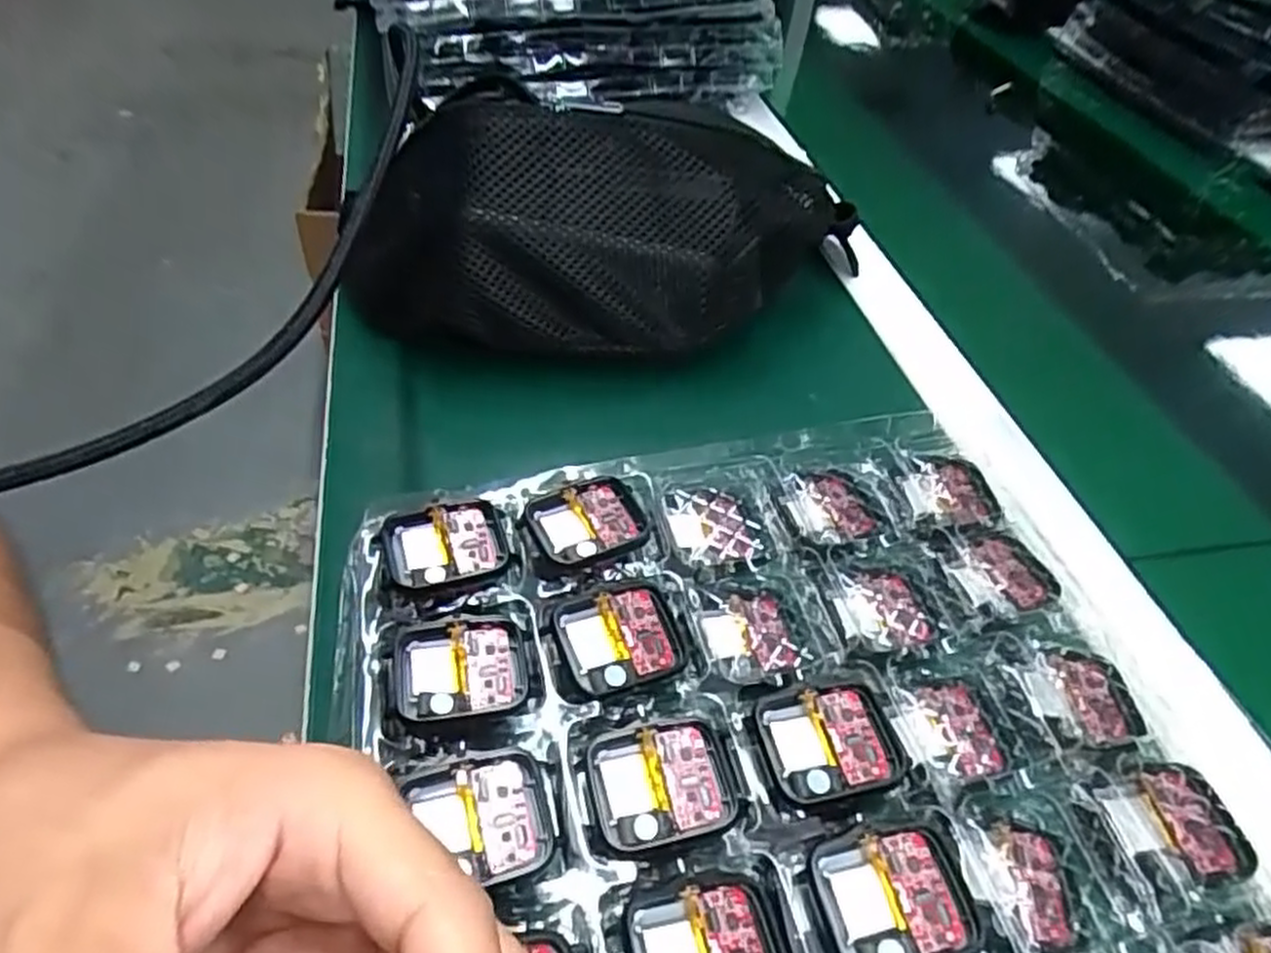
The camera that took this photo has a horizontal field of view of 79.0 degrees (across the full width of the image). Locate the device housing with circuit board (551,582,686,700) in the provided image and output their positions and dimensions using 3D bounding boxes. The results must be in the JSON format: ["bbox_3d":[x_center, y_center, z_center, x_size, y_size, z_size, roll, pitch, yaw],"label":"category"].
[{"bbox_3d":[-0.005,0.056,0.268,0.043,0.005,0.038,-11,50,-16],"label":"device housing with circuit board"}]

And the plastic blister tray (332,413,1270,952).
[{"bbox_3d":[0.059,0.095,0.251,0.275,0.029,0.264,-10,50,-16],"label":"plastic blister tray"}]

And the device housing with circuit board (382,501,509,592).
[{"bbox_3d":[-0.070,0.026,0.287,0.043,0.007,0.034,-9,49,-15],"label":"device housing with circuit board"}]

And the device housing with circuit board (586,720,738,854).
[{"bbox_3d":[0.009,0.095,0.238,0.043,0.004,0.036,-7,49,-13],"label":"device housing with circuit board"}]

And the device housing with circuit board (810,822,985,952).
[{"bbox_3d":[0.075,0.121,0.220,0.042,0.007,0.037,-5,49,-11],"label":"device housing with circuit board"}]

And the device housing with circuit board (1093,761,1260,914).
[{"bbox_3d":[0.173,0.112,0.245,0.045,0.006,0.036,-11,50,-16],"label":"device housing with circuit board"}]

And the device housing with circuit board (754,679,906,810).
[{"bbox_3d":[0.065,0.087,0.252,0.046,0.007,0.036,-5,48,-11],"label":"device housing with circuit board"}]

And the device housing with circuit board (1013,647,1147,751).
[{"bbox_3d":[0.158,0.079,0.274,0.044,0.006,0.036,-1,48,-8],"label":"device housing with circuit board"}]

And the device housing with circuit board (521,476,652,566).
[{"bbox_3d":[-0.018,0.018,0.299,0.042,0.006,0.035,-14,51,-18],"label":"device housing with circuit board"}]

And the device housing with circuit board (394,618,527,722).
[{"bbox_3d":[-0.059,0.065,0.260,0.043,0.007,0.037,-6,49,-12],"label":"device housing with circuit board"}]

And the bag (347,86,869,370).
[{"bbox_3d":[0.008,-0.124,0.396,0.257,0.101,0.102,-3,48,-10],"label":"bag"}]

